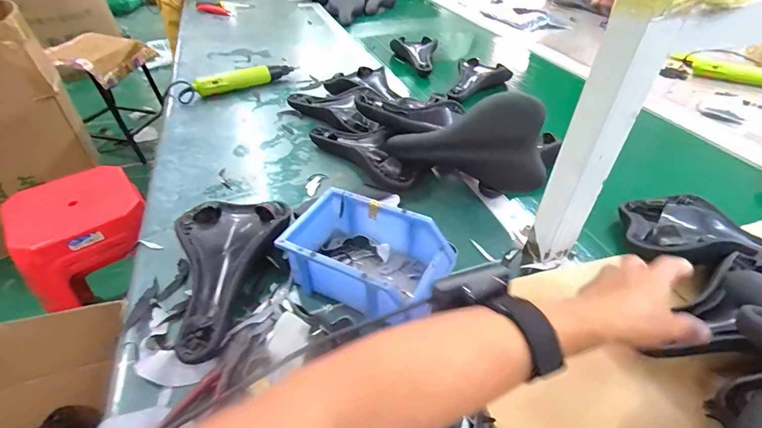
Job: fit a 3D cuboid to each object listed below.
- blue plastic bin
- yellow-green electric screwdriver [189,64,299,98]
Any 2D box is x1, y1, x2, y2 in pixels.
[{"bbox_3d":[-0.017,0.051,0.461,0.170,0.076,0.117,21,45,21],"label":"blue plastic bin"},{"bbox_3d":[-0.325,-0.329,0.928,0.249,0.051,0.035,-27,49,-28],"label":"yellow-green electric screwdriver"}]

